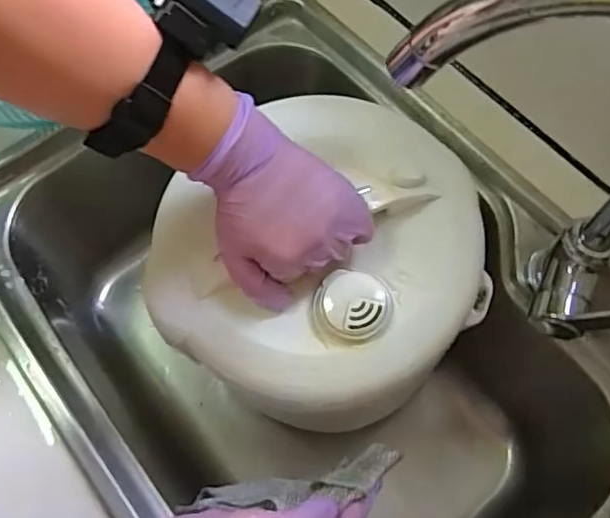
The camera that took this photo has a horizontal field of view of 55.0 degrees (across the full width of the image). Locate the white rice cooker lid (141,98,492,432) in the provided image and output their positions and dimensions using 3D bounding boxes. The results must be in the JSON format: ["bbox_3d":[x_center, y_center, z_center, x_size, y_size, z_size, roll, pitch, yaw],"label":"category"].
[{"bbox_3d":[0.018,-0.010,0.442,0.226,0.055,0.251,41,72,17],"label":"white rice cooker lid"}]

